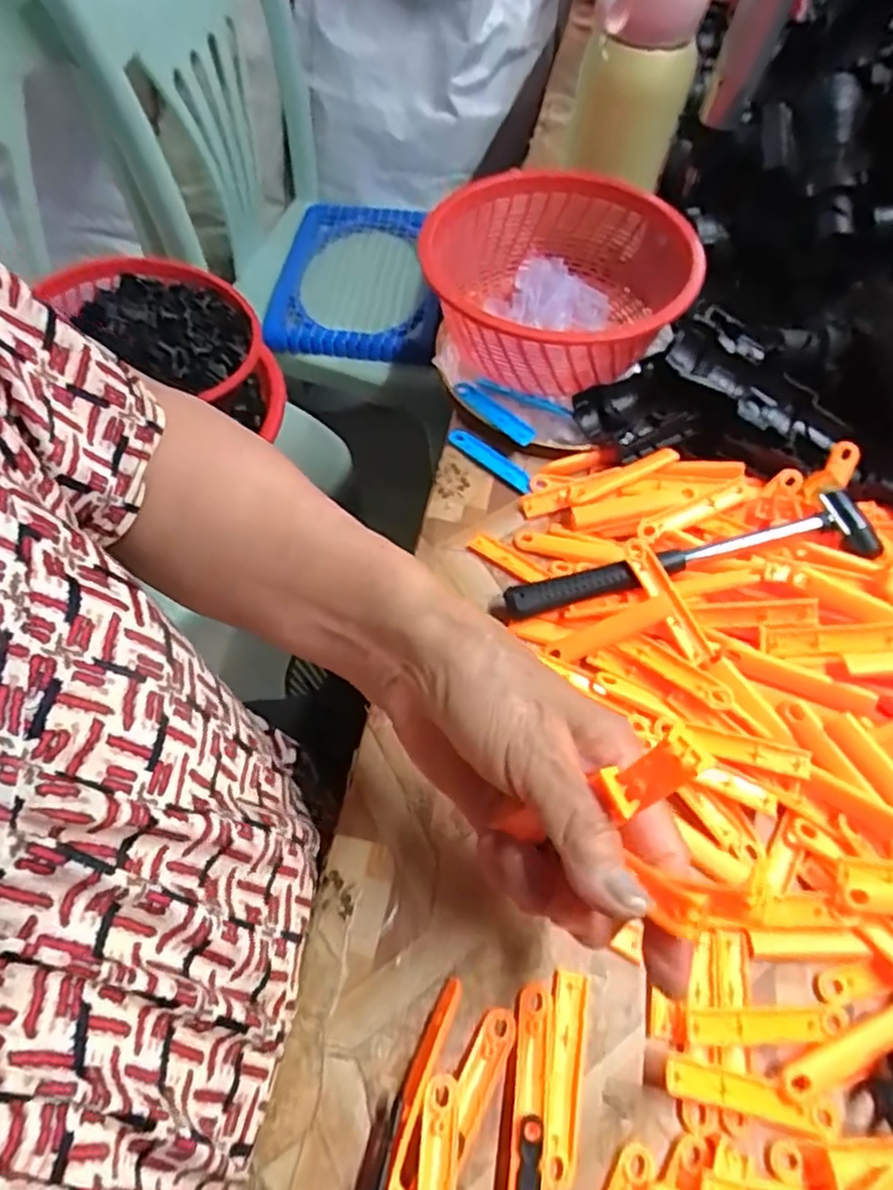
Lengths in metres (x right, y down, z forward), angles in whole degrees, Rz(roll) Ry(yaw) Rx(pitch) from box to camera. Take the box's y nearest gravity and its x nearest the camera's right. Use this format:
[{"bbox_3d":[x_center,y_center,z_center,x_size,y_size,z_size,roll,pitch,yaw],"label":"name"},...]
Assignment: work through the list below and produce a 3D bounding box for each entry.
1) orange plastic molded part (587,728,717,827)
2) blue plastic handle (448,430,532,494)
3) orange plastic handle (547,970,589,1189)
[{"bbox_3d":[0.068,0.058,0.220,0.008,0.035,0.014,6,49,-48],"label":"orange plastic molded part"},{"bbox_3d":[0.031,-0.092,0.459,0.068,0.004,0.013,39,85,15],"label":"blue plastic handle"},{"bbox_3d":[0.050,0.201,0.284,0.016,0.007,0.074,9,60,2],"label":"orange plastic handle"}]

